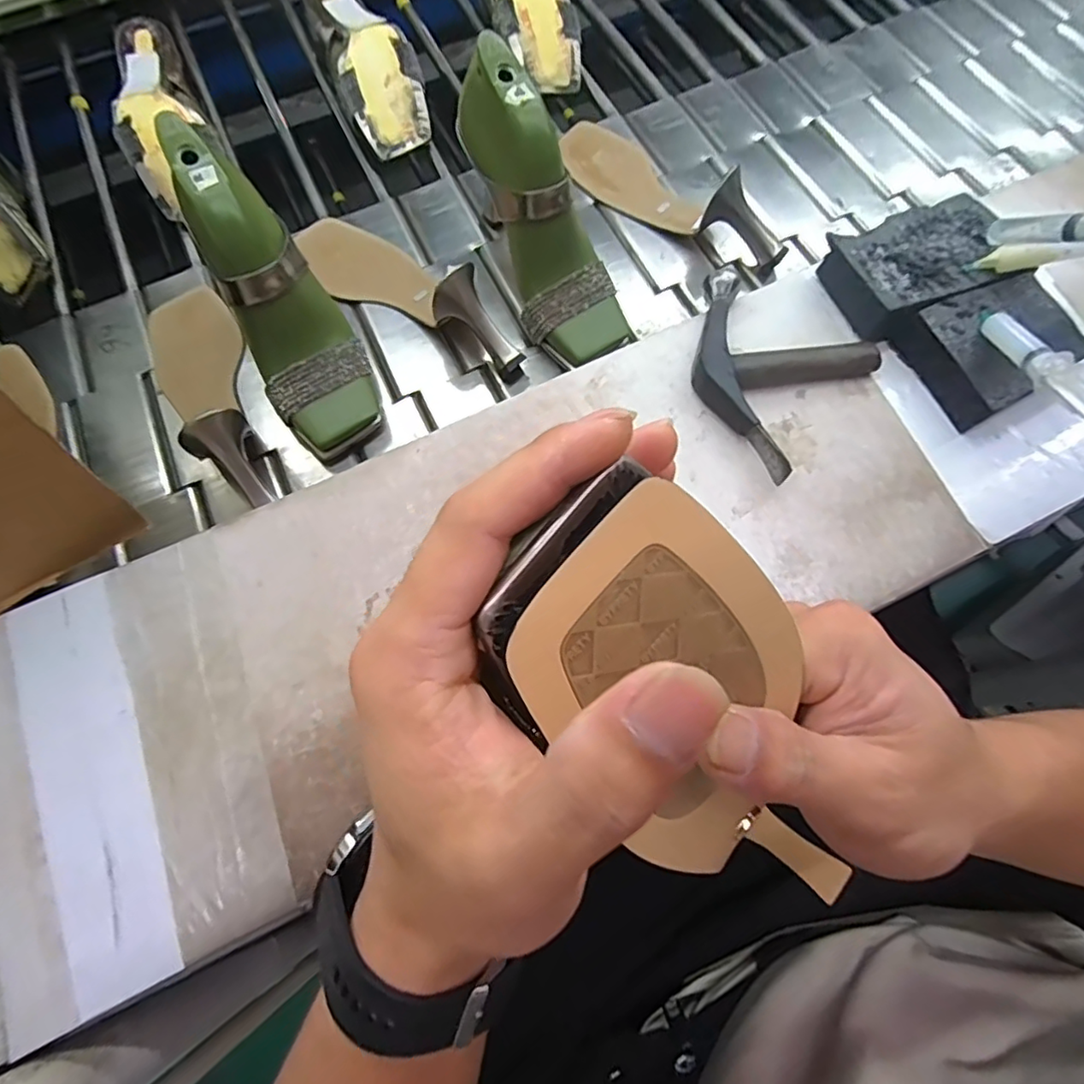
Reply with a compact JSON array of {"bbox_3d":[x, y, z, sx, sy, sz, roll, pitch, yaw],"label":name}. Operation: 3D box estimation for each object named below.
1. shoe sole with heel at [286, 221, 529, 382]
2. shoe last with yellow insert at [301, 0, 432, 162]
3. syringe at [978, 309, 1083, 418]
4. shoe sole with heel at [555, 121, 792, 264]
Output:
[{"bbox_3d":[-0.124,-0.226,0.501,0.261,0.064,0.077,40,75,14],"label":"shoe sole with heel"},{"bbox_3d":[-0.182,-0.500,0.602,0.080,0.066,0.223,-22,71,-7],"label":"shoe last with yellow insert"},{"bbox_3d":[0.298,-0.106,0.345,0.013,0.021,0.165,8,42,3],"label":"syringe"},{"bbox_3d":[0.122,-0.344,0.544,0.255,0.058,0.084,33,73,12],"label":"shoe sole with heel"}]

